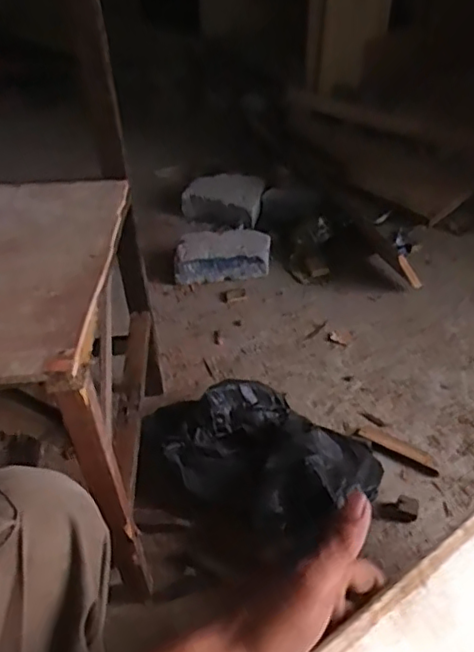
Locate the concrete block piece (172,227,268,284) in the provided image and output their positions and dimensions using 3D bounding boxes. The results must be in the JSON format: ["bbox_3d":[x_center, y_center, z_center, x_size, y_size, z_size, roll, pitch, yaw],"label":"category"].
[{"bbox_3d":[-0.035,-0.159,1.380,0.217,0.080,0.135,-7,39,-7],"label":"concrete block piece"}]

